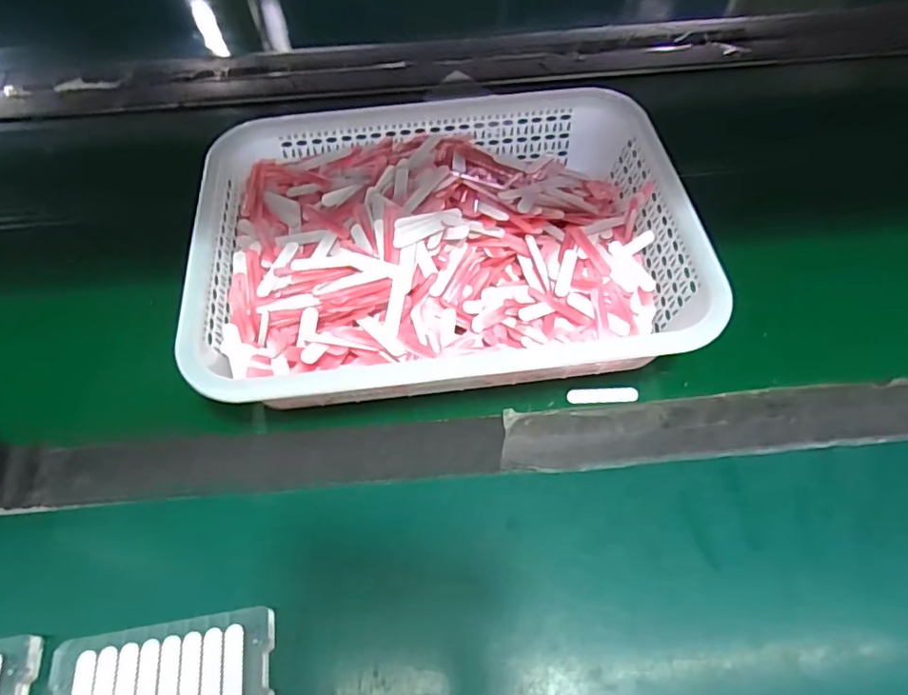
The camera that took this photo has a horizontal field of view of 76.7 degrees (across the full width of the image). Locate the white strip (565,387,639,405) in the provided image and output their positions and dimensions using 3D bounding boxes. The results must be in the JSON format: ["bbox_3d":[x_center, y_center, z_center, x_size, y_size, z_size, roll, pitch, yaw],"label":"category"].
[{"bbox_3d":[0.110,0.035,0.425,0.051,0.005,0.011,-3,57,0],"label":"white strip"}]

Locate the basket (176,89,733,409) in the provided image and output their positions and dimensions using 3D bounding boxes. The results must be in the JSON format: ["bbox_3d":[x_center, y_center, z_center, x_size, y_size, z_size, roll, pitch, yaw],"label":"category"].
[{"bbox_3d":[-0.009,-0.082,0.454,0.358,0.077,0.263,-6,57,-2],"label":"basket"}]

